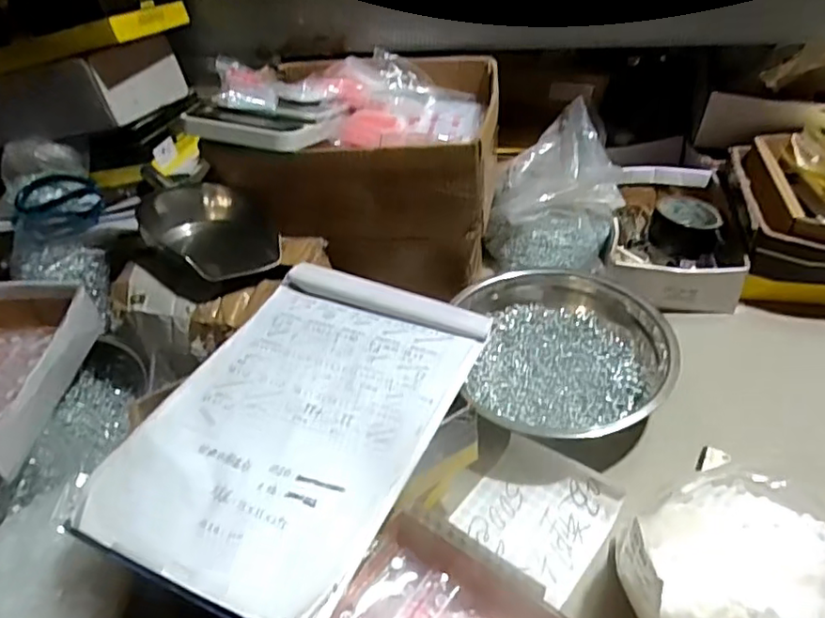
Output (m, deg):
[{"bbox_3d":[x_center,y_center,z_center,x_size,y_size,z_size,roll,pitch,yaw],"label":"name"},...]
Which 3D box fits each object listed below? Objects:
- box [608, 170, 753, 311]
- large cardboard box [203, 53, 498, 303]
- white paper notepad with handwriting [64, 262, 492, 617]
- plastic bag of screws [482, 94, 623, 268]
[{"bbox_3d":[0.354,-0.103,0.837,0.151,0.066,0.257,6,42,15],"label":"box"},{"bbox_3d":[-0.051,-0.174,0.825,0.326,0.218,0.271,3,42,11],"label":"large cardboard box"},{"bbox_3d":[-0.090,0.080,0.495,0.215,0.012,0.306,15,45,23],"label":"white paper notepad with handwriting"},{"bbox_3d":[0.195,-0.166,0.841,0.169,0.142,0.199,7,43,16],"label":"plastic bag of screws"}]

